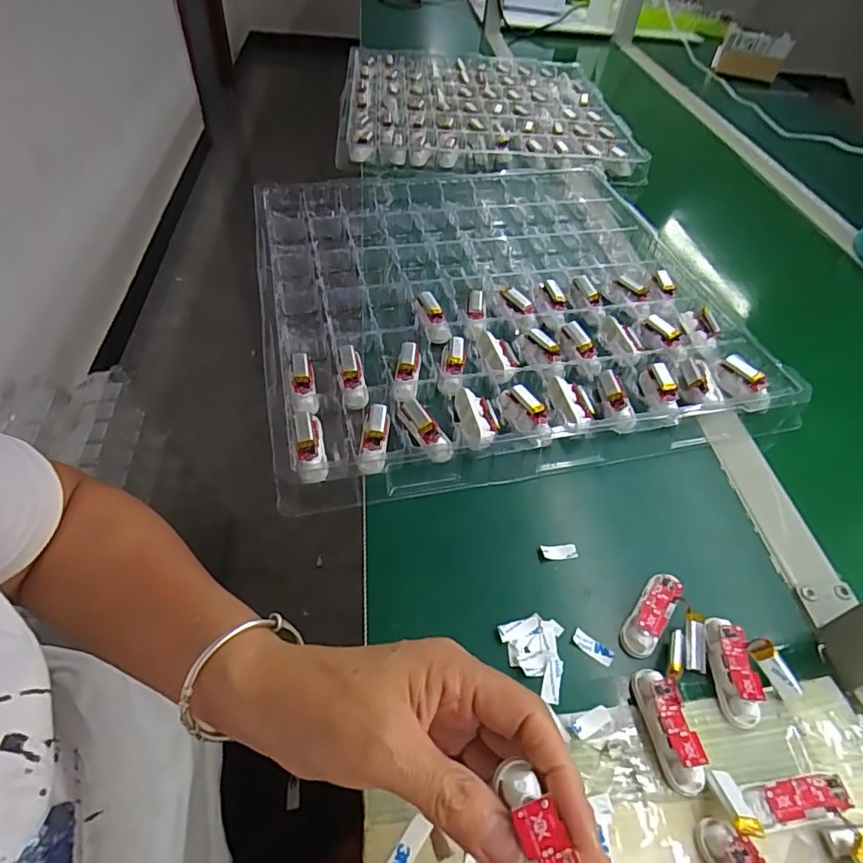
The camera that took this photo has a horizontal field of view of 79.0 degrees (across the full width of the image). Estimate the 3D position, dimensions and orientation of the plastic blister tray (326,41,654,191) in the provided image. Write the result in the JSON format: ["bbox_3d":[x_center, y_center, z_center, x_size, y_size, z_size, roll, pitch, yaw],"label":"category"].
[{"bbox_3d":[0.082,-0.572,0.904,0.456,0.028,0.521,1,50,-5],"label":"plastic blister tray"}]

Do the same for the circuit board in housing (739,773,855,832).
[{"bbox_3d":[0.193,0.197,0.278,0.050,0.020,0.021,-2,50,-6],"label":"circuit board in housing"}]

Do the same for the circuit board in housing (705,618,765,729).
[{"bbox_3d":[0.186,0.145,0.322,0.019,0.016,0.060,5,50,0],"label":"circuit board in housing"}]

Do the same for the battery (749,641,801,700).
[{"bbox_3d":[0.211,0.147,0.319,0.011,0.009,0.037,-29,83,-25],"label":"battery"}]

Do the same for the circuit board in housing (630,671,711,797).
[{"bbox_3d":[0.136,0.168,0.300,0.019,0.018,0.063,-6,51,-9],"label":"circuit board in housing"}]

